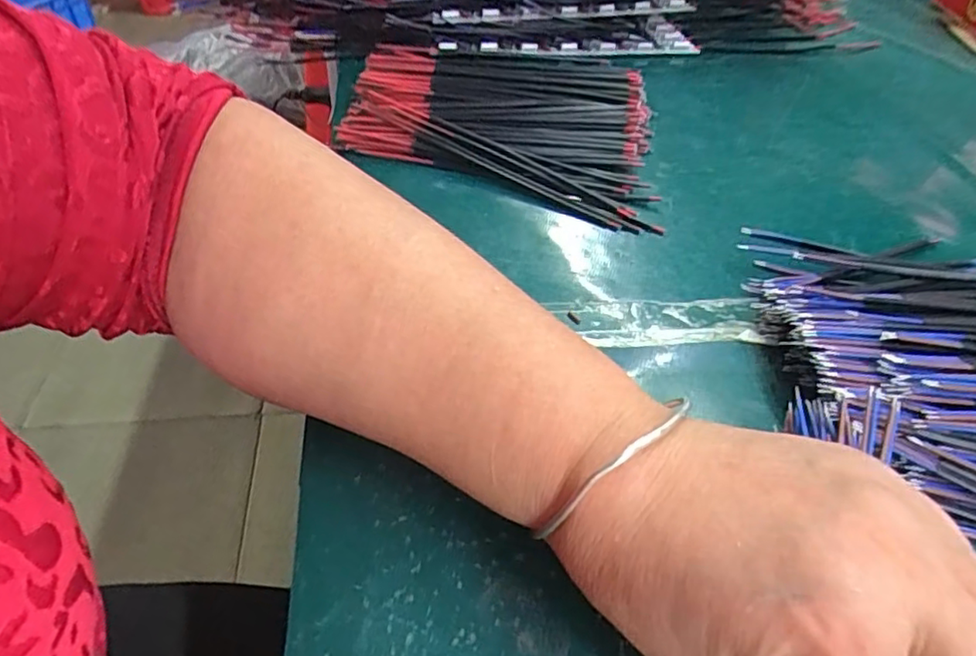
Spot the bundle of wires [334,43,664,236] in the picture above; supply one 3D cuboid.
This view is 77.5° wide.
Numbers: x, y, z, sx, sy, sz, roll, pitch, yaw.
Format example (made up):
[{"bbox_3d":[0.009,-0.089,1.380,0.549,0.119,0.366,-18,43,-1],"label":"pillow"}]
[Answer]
[{"bbox_3d":[0.018,-0.150,0.420,0.214,0.028,0.156,18,47,11],"label":"bundle of wires"}]

